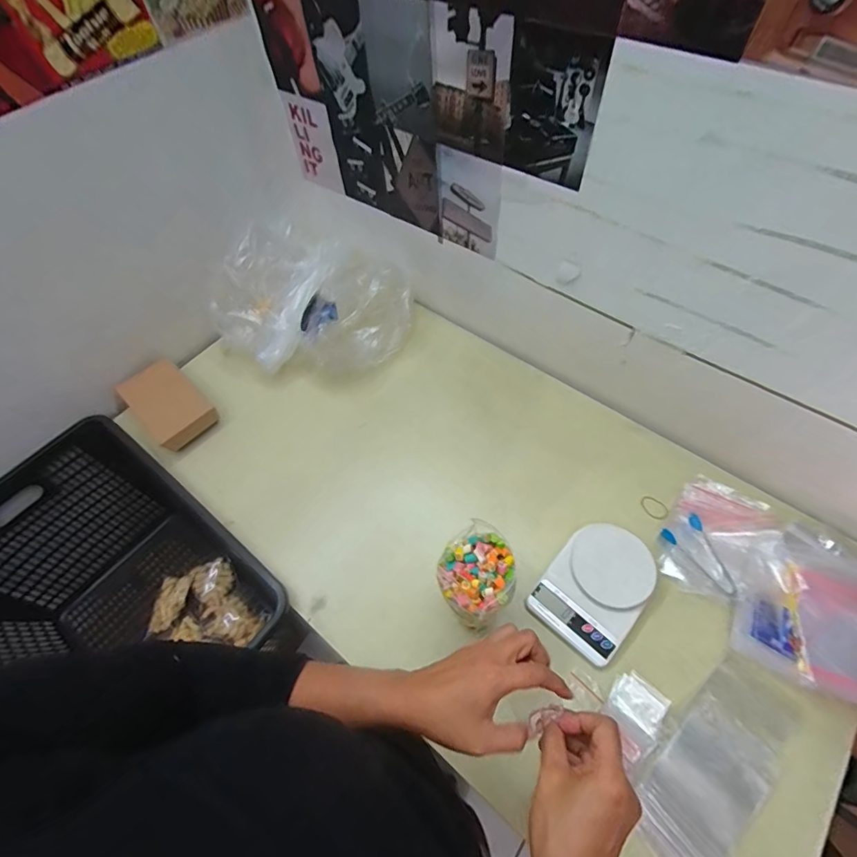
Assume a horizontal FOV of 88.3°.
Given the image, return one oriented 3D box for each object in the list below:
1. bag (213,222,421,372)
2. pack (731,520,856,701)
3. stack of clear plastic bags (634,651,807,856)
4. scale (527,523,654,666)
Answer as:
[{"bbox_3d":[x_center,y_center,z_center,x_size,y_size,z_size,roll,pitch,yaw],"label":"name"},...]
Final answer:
[{"bbox_3d":[-0.234,-0.243,0.882,0.307,0.156,0.341,-41,65,-19],"label":"bag"},{"bbox_3d":[0.513,0.232,0.593,0.162,0.027,0.201,16,67,16],"label":"pack"},{"bbox_3d":[0.349,0.397,0.523,0.248,0.028,0.099,-39,64,-18],"label":"stack of clear plastic bags"},{"bbox_3d":[0.240,0.224,0.631,0.126,0.046,0.169,36,67,22],"label":"scale"}]

